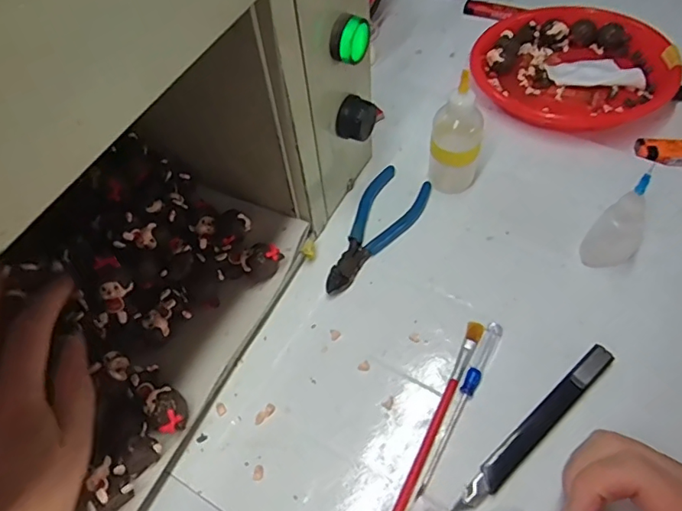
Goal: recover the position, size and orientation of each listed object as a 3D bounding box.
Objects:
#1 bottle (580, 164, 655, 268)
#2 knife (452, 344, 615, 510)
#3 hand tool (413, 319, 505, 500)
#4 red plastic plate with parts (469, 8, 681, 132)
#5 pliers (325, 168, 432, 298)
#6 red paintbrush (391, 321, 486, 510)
[{"bbox_3d":[0.195,-0.024,0.373,0.033,0.088,0.023,-25,58,-13],"label":"bottle"},{"bbox_3d":[0.121,0.104,0.333,0.139,0.011,0.014,-38,61,-20],"label":"knife"},{"bbox_3d":[0.076,0.094,0.346,0.009,0.008,0.121,25,61,19],"label":"hand tool"},{"bbox_3d":[0.205,-0.177,0.502,0.151,0.034,0.163,-2,56,3],"label":"red plastic plate with parts"},{"bbox_3d":[0.025,-0.020,0.429,0.050,0.008,0.127,23,60,18],"label":"pliers"},{"bbox_3d":[0.062,0.102,0.344,0.011,0.006,0.141,22,60,17],"label":"red paintbrush"}]

